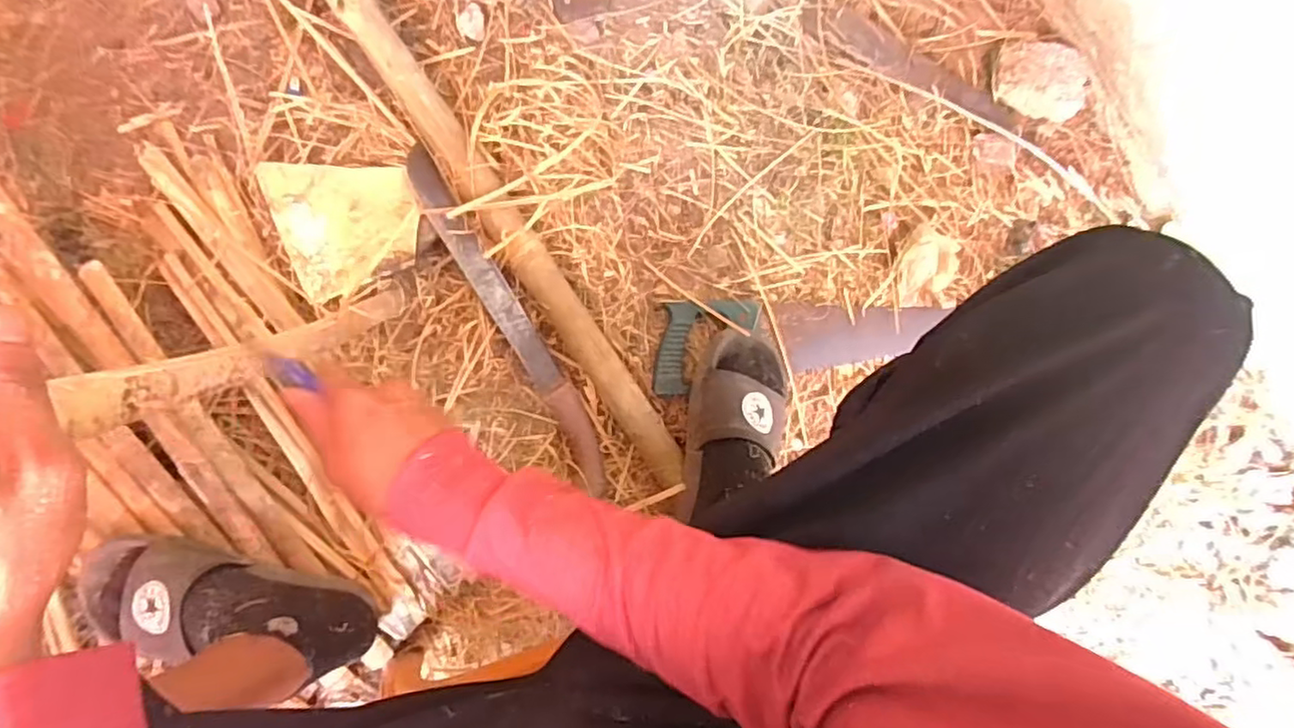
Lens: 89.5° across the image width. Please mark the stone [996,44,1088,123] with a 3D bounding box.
[{"bbox_3d":[0.465,-0.333,0.775,0.112,0.040,0.074,18,81,-4],"label":"stone"}]

